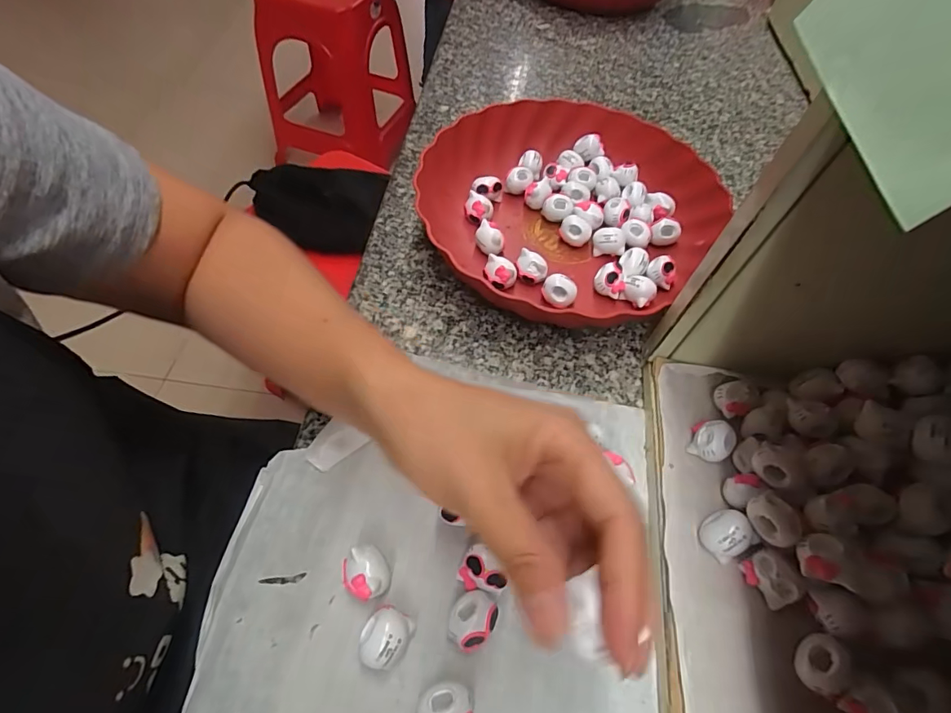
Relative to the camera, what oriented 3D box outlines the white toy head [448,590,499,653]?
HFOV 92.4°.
[{"bbox_3d":[-0.002,0.130,0.226,0.021,0.020,0.025,33,62,16],"label":"white toy head"}]

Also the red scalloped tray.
[{"bbox_3d":[0.082,-0.118,0.376,0.235,0.047,0.244,-14,60,-12],"label":"red scalloped tray"}]

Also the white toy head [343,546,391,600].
[{"bbox_3d":[-0.055,0.111,0.234,0.023,0.019,0.024,2,58,-3],"label":"white toy head"}]

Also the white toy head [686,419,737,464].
[{"bbox_3d":[0.139,0.051,0.268,0.021,0.020,0.022,18,59,7],"label":"white toy head"}]

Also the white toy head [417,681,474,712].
[{"bbox_3d":[-0.013,0.160,0.206,0.024,0.018,0.021,-14,60,-12],"label":"white toy head"}]

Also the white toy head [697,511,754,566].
[{"bbox_3d":[0.131,0.095,0.240,0.024,0.021,0.022,2,58,-3],"label":"white toy head"}]

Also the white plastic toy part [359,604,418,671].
[{"bbox_3d":[-0.043,0.136,0.220,0.023,0.020,0.025,2,58,-3],"label":"white plastic toy part"}]

